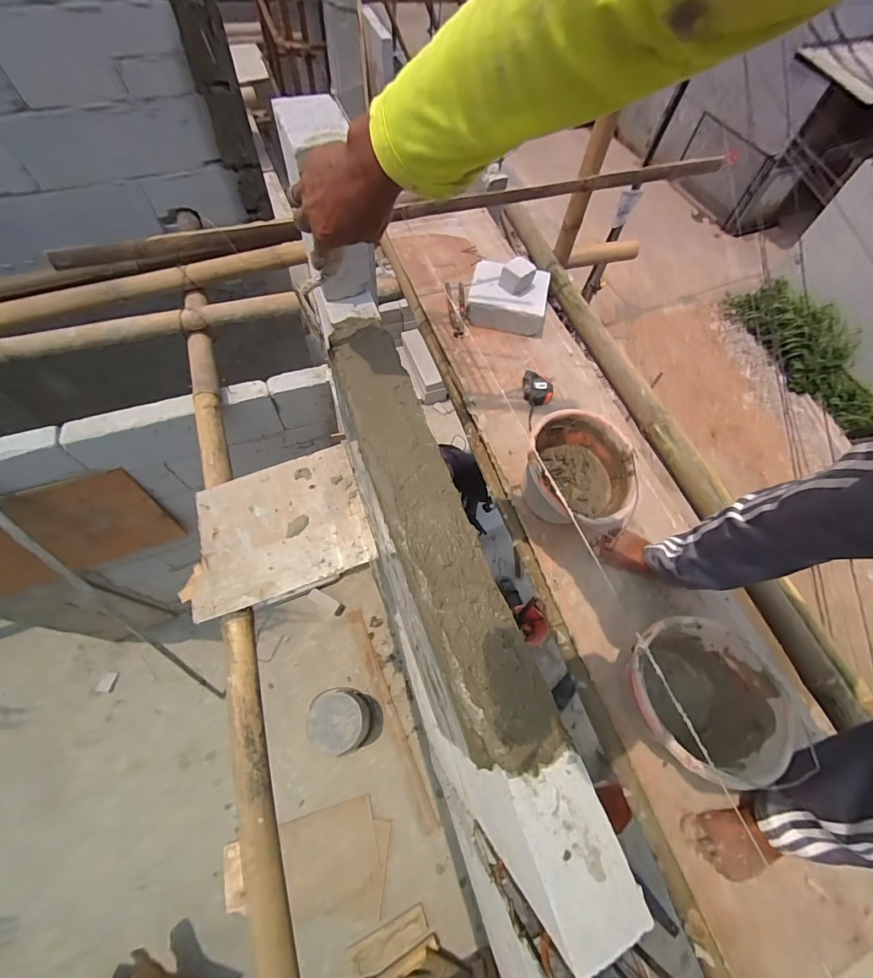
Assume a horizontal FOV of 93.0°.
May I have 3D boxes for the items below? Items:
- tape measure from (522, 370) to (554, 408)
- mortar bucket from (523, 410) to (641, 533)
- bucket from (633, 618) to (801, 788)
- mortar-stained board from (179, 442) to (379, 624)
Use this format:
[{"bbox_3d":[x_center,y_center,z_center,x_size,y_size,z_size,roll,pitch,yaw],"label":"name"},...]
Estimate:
[{"bbox_3d":[0.263,-0.263,1.075,0.080,0.043,0.074,1,62,-3],"label":"tape measure"},{"bbox_3d":[0.296,-0.020,0.901,0.223,0.185,0.223,1,62,-3],"label":"mortar bucket"},{"bbox_3d":[0.447,0.368,0.739,0.249,0.170,0.232,1,62,-3],"label":"bucket"},{"bbox_3d":[-0.390,0.099,1.009,0.429,0.019,0.334,-19,69,-6],"label":"mortar-stained board"}]

